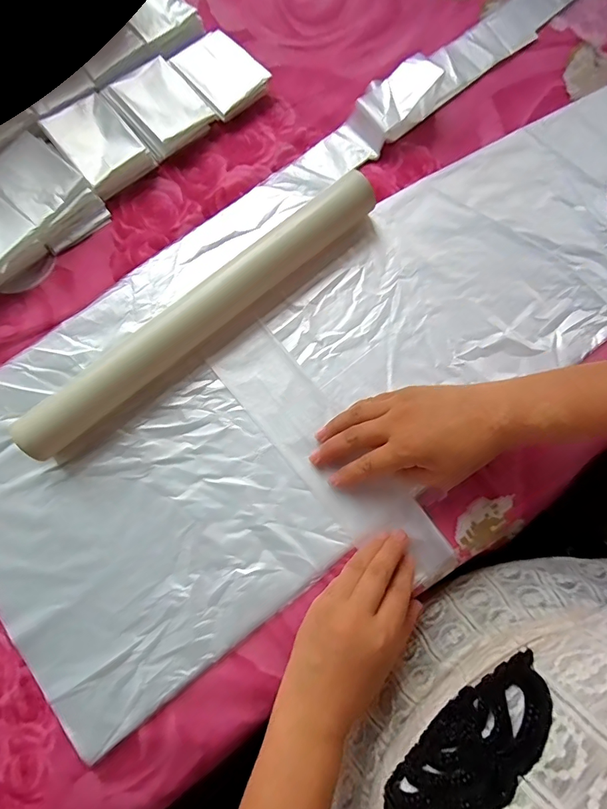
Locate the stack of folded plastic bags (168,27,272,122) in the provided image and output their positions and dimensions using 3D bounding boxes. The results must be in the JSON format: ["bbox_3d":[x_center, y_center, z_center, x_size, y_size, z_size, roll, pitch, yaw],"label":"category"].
[{"bbox_3d":[-0.083,-0.329,0.428,0.066,0.019,0.087,-45,83,-7],"label":"stack of folded plastic bags"}]

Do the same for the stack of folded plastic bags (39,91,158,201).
[{"bbox_3d":[-0.196,-0.248,0.410,0.063,0.024,0.087,-41,82,-6],"label":"stack of folded plastic bags"}]

